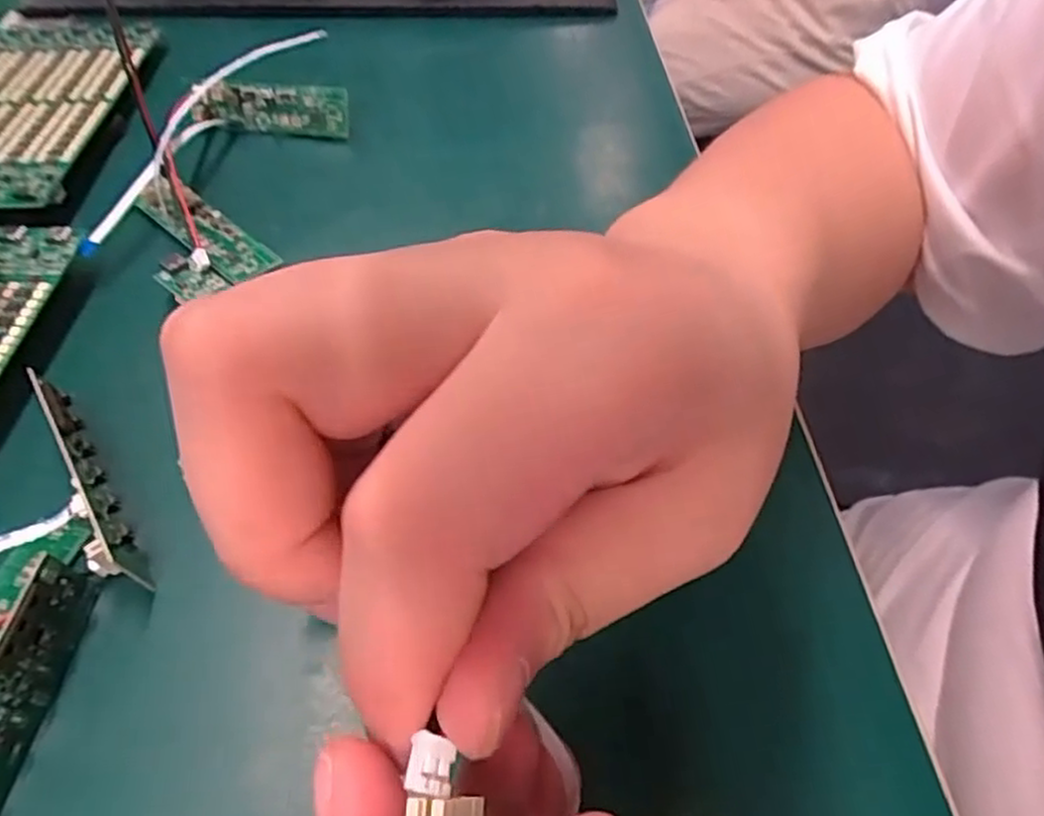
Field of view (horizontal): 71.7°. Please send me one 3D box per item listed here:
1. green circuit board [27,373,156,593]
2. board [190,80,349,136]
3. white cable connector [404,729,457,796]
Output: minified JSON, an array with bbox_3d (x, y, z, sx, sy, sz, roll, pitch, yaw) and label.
[{"bbox_3d":[-0.130,0.021,0.217,0.010,0.021,0.082,-28,56,-21],"label":"green circuit board"},{"bbox_3d":[-0.124,-0.147,0.355,0.077,0.021,0.004,5,24,5],"label":"board"},{"bbox_3d":[-0.011,0.044,0.090,0.006,0.004,0.007,8,51,2],"label":"white cable connector"}]

